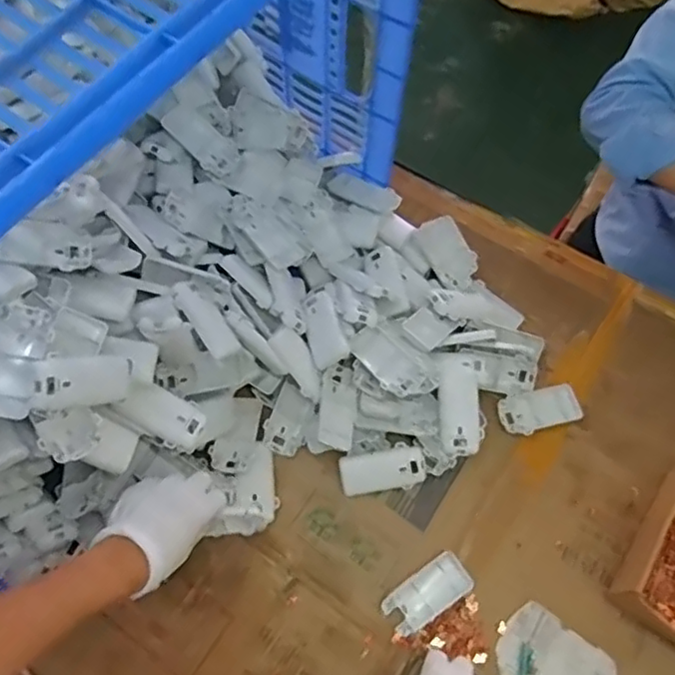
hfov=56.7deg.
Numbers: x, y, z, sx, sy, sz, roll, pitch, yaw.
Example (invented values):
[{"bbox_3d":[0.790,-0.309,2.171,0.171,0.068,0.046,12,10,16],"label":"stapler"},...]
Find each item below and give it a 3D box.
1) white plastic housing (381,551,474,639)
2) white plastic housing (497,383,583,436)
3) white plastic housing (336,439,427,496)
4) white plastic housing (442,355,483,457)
[{"bbox_3d":[0.096,0.272,0.663,0.094,0.011,0.046,-33,71,-15],"label":"white plastic housing"},{"bbox_3d":[0.242,0.087,0.752,0.096,0.014,0.048,-12,67,-7],"label":"white plastic housing"},{"bbox_3d":[0.051,0.150,0.711,0.095,0.015,0.049,-9,83,4],"label":"white plastic housing"},{"bbox_3d":[0.142,0.075,0.717,0.044,0.013,0.116,7,70,-2],"label":"white plastic housing"}]

